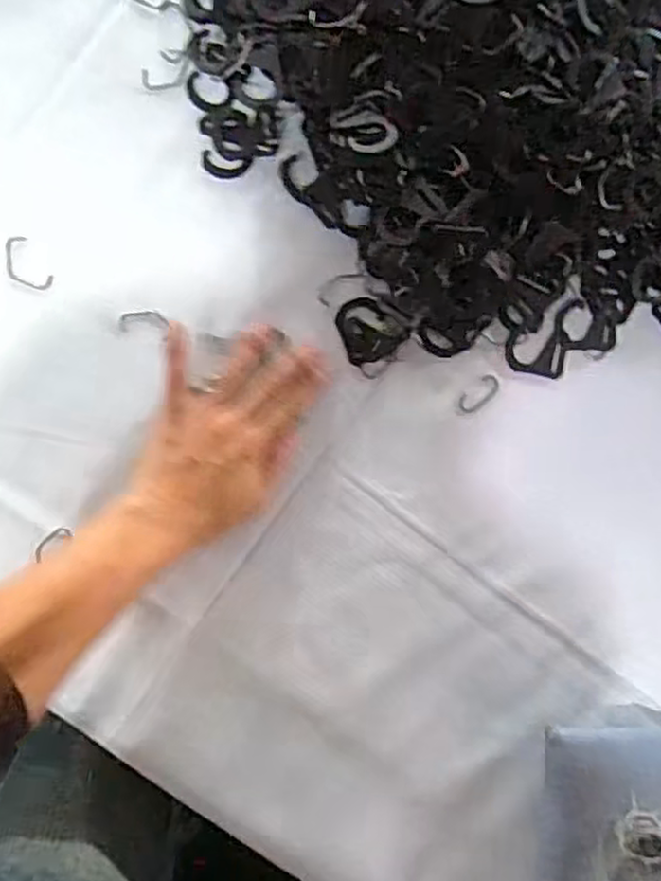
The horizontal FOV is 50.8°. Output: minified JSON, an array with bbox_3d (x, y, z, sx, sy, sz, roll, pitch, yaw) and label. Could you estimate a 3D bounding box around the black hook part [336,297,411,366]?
[{"bbox_3d":[0.029,-0.078,0.476,0.045,0.004,0.044,-23,89,-8],"label":"black hook part"}]

